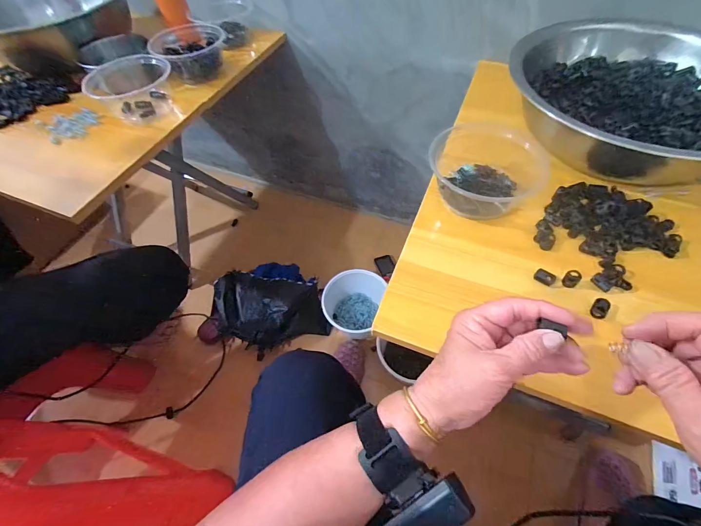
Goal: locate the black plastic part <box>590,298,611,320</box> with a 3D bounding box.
[{"bbox_3d":[0.253,0.044,0.331,0.012,0.012,0.023,31,63,20],"label":"black plastic part"}]

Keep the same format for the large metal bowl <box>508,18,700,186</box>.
[{"bbox_3d":[0.370,-0.219,0.442,0.300,0.105,0.252,-17,58,-9],"label":"large metal bowl"}]

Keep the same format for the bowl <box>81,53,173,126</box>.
[{"bbox_3d":[-0.388,-0.313,0.587,0.132,0.071,0.135,-1,57,2],"label":"bowl"}]

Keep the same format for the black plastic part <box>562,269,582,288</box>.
[{"bbox_3d":[0.233,0.016,0.345,0.013,0.015,0.013,-1,57,2],"label":"black plastic part"}]

